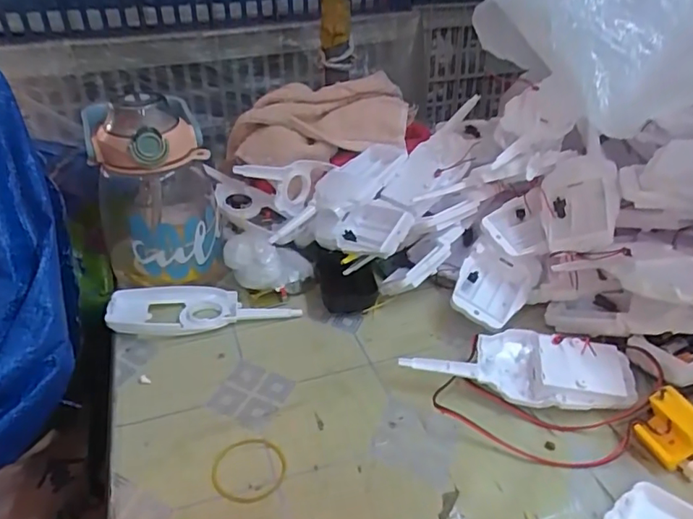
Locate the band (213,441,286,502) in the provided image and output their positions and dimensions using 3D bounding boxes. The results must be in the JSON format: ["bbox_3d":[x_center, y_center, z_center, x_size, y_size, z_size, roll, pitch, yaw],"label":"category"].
[{"bbox_3d":[-0.064,0.139,0.359,0.048,0.006,0.047,-6,32,-8],"label":"band"}]

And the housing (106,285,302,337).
[{"bbox_3d":[-0.129,0.042,0.499,0.162,0.027,0.055,-5,31,-5],"label":"housing"}]

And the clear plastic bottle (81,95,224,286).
[{"bbox_3d":[-0.187,-0.066,0.528,0.107,0.183,0.124,-12,33,-16],"label":"clear plastic bottle"}]

